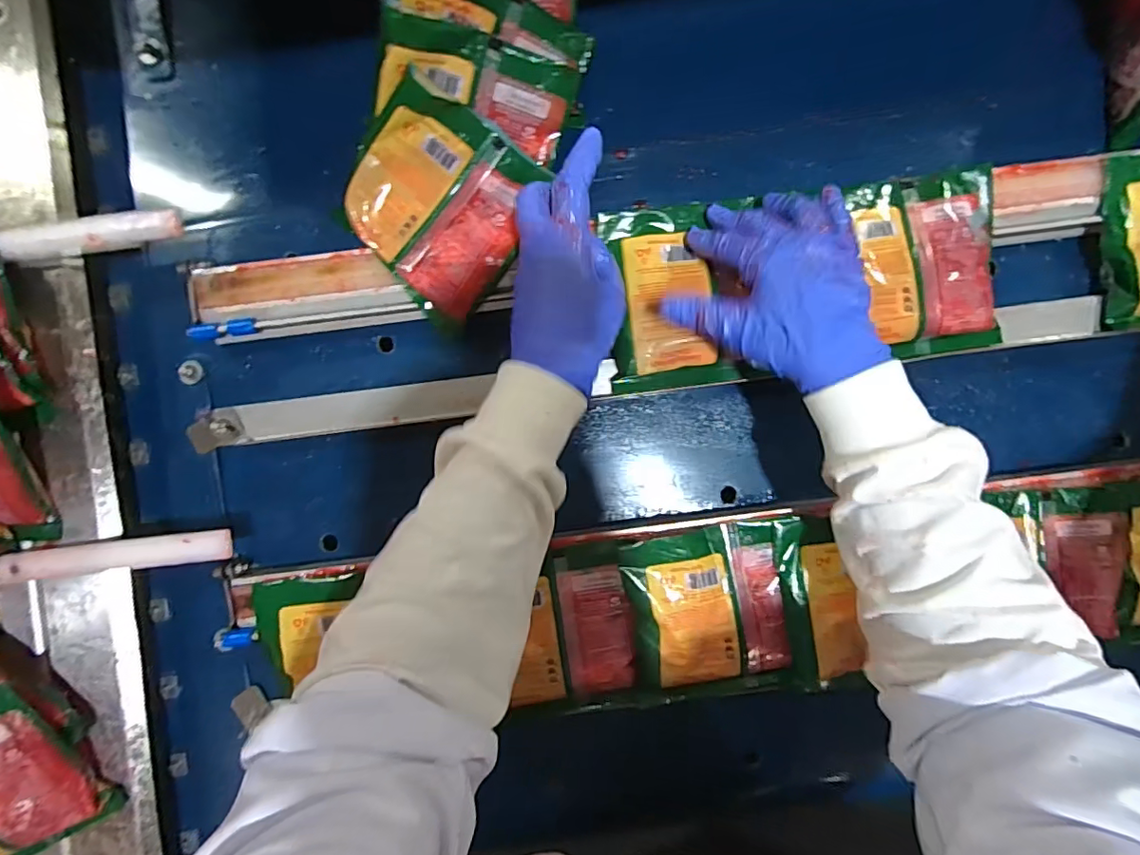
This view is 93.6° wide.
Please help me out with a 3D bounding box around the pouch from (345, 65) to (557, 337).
[{"bbox_3d":[-0.095,-0.162,0.383,0.128,0.034,0.133,39,96,-1],"label":"pouch"}]

